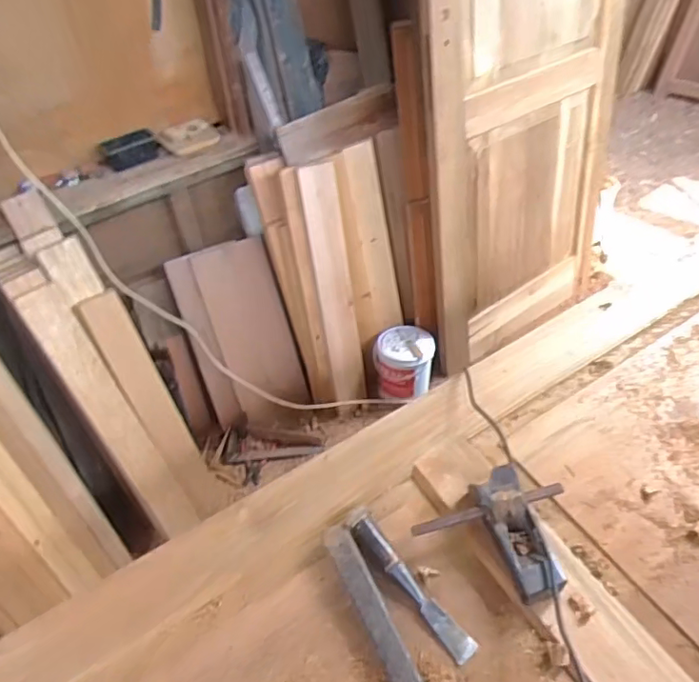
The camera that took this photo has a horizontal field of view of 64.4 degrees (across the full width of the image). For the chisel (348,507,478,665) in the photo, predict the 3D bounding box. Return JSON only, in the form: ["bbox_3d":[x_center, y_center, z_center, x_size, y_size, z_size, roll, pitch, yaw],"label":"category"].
[{"bbox_3d":[0.081,0.335,0.784,0.034,0.039,0.240,-32,53,-23],"label":"chisel"}]

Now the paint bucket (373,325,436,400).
[{"bbox_3d":[0.181,0.057,1.847,0.187,0.196,0.188,-2,46,2],"label":"paint bucket"}]

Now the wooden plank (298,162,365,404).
[{"bbox_3d":[-0.039,-0.144,1.684,0.116,0.744,0.017,-20,27,-24],"label":"wooden plank"}]

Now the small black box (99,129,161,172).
[{"bbox_3d":[-0.632,-0.553,1.600,0.168,0.067,0.074,-32,52,-25],"label":"small black box"}]

